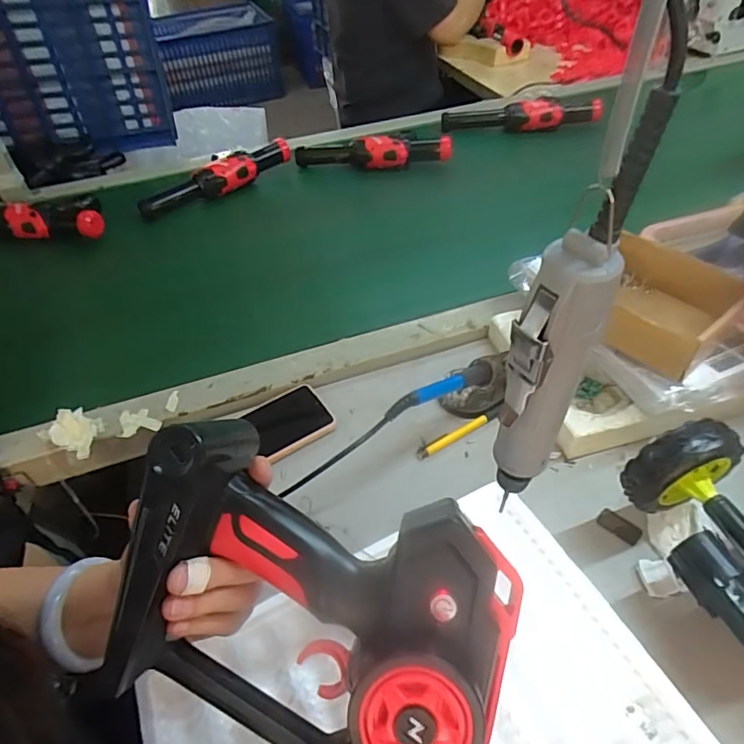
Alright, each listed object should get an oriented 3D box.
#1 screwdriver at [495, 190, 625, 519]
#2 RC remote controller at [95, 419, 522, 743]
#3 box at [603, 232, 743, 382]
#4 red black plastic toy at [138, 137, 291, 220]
[{"bbox_3d":[0.088,0.012,0.276,0.040,0.191,0.027,-26,51,-19],"label":"screwdriver"},{"bbox_3d":[-0.031,0.118,0.244,0.193,0.135,0.093,18,4,-6],"label":"RC remote controller"},{"bbox_3d":[0.297,-0.074,0.553,0.137,0.056,0.148,-35,54,-25],"label":"box"},{"bbox_3d":[-0.285,-0.358,0.957,0.304,0.065,0.050,-28,52,-20],"label":"red black plastic toy"}]

